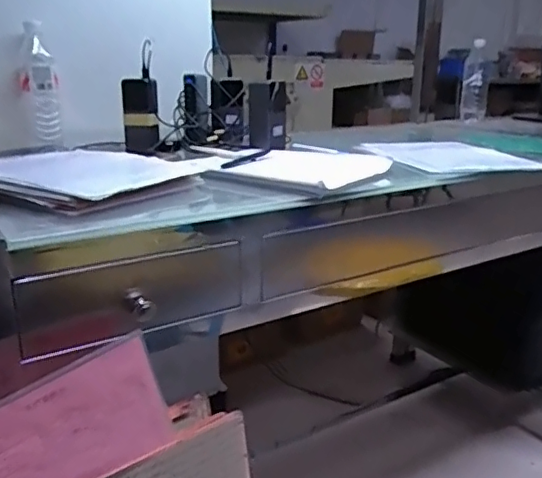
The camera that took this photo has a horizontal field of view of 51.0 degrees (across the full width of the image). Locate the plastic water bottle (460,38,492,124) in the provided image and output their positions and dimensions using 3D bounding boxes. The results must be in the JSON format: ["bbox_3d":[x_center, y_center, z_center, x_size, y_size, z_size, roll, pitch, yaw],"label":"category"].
[{"bbox_3d":[0.578,-0.432,1.604,0.074,0.227,0.062,4,18,16],"label":"plastic water bottle"}]

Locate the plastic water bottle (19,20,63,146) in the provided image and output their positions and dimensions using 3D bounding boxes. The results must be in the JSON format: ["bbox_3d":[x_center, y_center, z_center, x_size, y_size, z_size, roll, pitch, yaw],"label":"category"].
[{"bbox_3d":[-0.427,-0.280,1.047,0.065,0.209,0.068,-9,19,-23],"label":"plastic water bottle"}]

